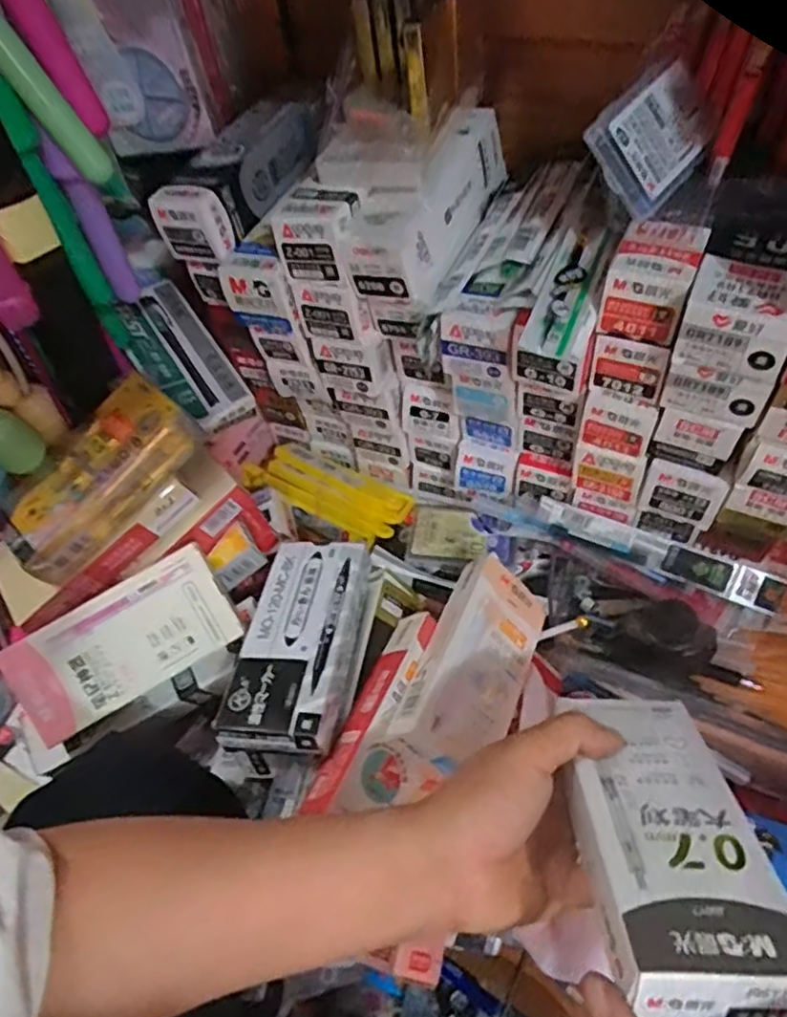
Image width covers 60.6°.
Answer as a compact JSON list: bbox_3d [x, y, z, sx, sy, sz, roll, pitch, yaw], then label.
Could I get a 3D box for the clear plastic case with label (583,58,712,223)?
[{"bbox_3d":[0.145,-0.205,0.369,0.090,0.057,0.009,-47,19,-20],"label":"clear plastic case with label"}]

